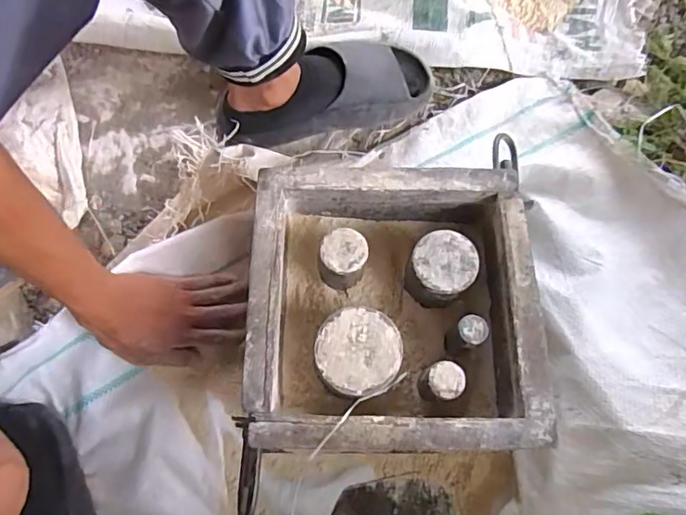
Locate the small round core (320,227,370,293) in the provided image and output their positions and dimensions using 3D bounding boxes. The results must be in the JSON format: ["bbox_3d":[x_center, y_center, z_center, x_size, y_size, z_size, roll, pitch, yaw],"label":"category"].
[{"bbox_3d":[0.000,0.005,0.497,0.042,0.064,0.041,1,74,-3],"label":"small round core"}]

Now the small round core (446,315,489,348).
[{"bbox_3d":[0.110,0.071,0.477,0.023,0.069,0.024,1,74,-3],"label":"small round core"}]

